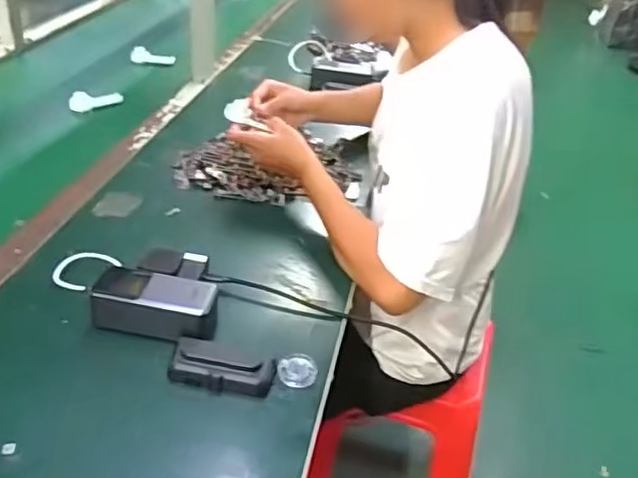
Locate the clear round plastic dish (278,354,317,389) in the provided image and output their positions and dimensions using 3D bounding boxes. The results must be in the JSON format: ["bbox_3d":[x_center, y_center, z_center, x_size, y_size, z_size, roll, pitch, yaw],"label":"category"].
[{"bbox_3d":[-0.022,0.139,0.646,0.041,0.011,0.039,5,34,-3],"label":"clear round plastic dish"}]

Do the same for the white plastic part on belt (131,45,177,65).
[{"bbox_3d":[-0.359,-0.394,1.326,0.093,0.029,0.030,3,32,-28],"label":"white plastic part on belt"}]

